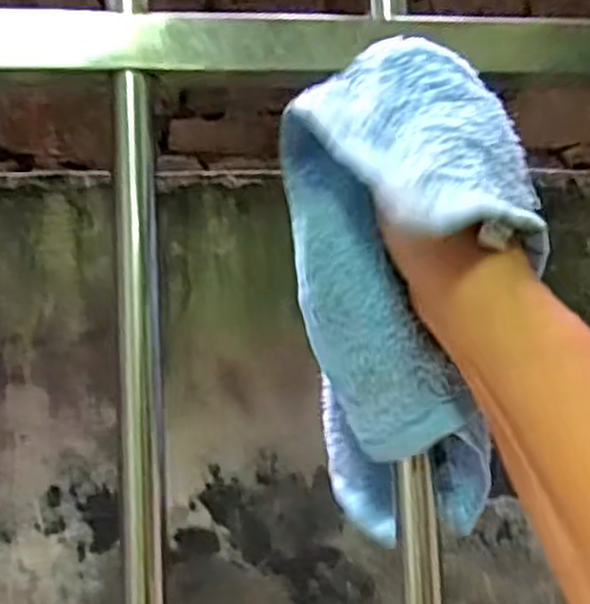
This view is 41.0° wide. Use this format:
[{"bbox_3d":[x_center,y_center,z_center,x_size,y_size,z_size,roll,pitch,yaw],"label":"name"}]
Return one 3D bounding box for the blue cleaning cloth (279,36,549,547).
[{"bbox_3d":[0.042,0.001,0.299,0.088,0.190,0.088,-3,14,-6],"label":"blue cleaning cloth"}]

